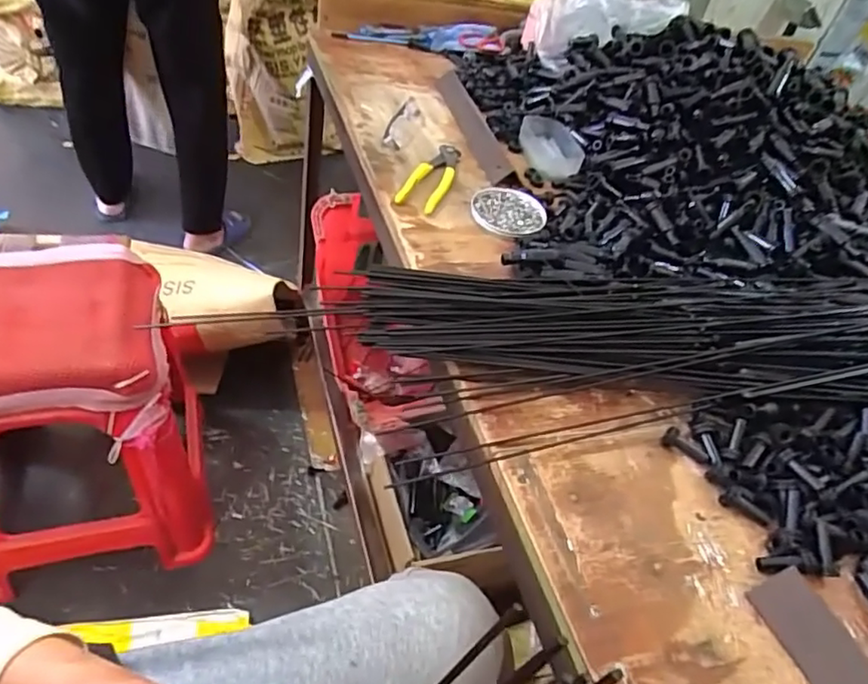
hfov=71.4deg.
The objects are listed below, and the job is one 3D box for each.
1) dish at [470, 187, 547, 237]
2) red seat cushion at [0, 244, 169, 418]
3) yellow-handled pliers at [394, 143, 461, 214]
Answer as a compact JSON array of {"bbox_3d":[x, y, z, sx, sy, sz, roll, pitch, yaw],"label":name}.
[{"bbox_3d":[0.090,-0.159,0.730,0.089,0.010,0.086,13,46,5],"label":"dish"},{"bbox_3d":[-0.562,-0.016,0.865,0.310,0.095,0.265,-7,48,-22],"label":"red seat cushion"},{"bbox_3d":[-0.002,-0.209,0.758,0.044,0.015,0.160,20,44,6],"label":"yellow-handled pliers"}]

